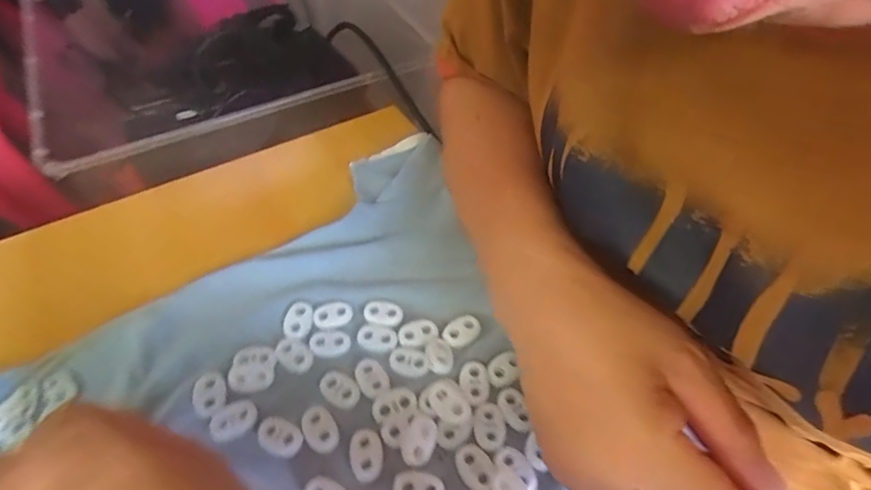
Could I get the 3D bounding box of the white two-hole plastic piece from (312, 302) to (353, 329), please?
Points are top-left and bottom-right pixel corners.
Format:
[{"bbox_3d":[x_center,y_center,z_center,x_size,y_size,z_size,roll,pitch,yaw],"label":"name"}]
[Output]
[{"bbox_3d":[-0.058,0.039,0.277,0.021,0.004,0.015,-16,53,-13],"label":"white two-hole plastic piece"}]

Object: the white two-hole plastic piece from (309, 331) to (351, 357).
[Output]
[{"bbox_3d":[-0.058,0.052,0.266,0.022,0.004,0.014,2,51,2],"label":"white two-hole plastic piece"}]

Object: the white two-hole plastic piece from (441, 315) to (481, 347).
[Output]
[{"bbox_3d":[0.014,0.047,0.272,0.022,0.004,0.015,-36,59,-26],"label":"white two-hole plastic piece"}]

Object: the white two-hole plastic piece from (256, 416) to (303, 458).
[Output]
[{"bbox_3d":[-0.075,0.092,0.236,0.023,0.004,0.015,26,55,19],"label":"white two-hole plastic piece"}]

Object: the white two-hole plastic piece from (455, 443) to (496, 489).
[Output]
[{"bbox_3d":[0.018,0.102,0.226,0.016,0.004,0.022,-33,58,-24],"label":"white two-hole plastic piece"}]

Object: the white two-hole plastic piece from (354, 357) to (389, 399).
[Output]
[{"bbox_3d":[-0.033,0.069,0.253,0.015,0.004,0.023,-25,55,-20],"label":"white two-hole plastic piece"}]

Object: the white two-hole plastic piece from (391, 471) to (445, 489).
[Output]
[{"bbox_3d":[-0.008,0.110,0.221,0.023,0.004,0.014,-3,51,-3],"label":"white two-hole plastic piece"}]

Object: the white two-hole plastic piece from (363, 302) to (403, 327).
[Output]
[{"bbox_3d":[-0.030,0.039,0.278,0.022,0.004,0.013,7,51,5],"label":"white two-hole plastic piece"}]

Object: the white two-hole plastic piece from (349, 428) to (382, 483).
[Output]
[{"bbox_3d":[-0.033,0.098,0.230,0.015,0.004,0.024,-5,51,-5],"label":"white two-hole plastic piece"}]

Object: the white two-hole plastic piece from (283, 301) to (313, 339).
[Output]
[{"bbox_3d":[-0.078,0.042,0.274,0.015,0.004,0.022,3,51,2],"label":"white two-hole plastic piece"}]

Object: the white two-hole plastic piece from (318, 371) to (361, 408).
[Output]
[{"bbox_3d":[-0.049,0.073,0.250,0.022,0.004,0.015,27,55,20],"label":"white two-hole plastic piece"}]

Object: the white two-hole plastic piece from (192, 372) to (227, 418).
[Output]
[{"bbox_3d":[-0.115,0.075,0.248,0.016,0.004,0.025,-15,52,-12],"label":"white two-hole plastic piece"}]

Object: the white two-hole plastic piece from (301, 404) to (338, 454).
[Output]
[{"bbox_3d":[-0.057,0.089,0.238,0.015,0.004,0.024,-27,56,-21],"label":"white two-hole plastic piece"}]

